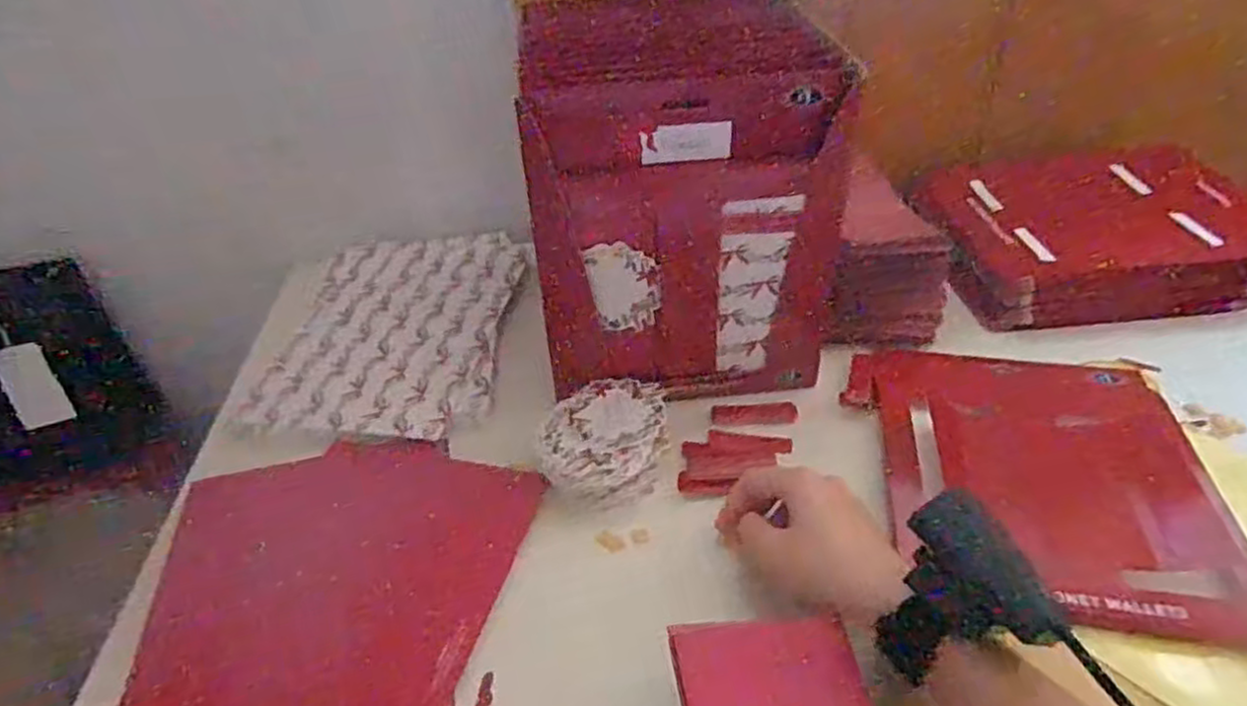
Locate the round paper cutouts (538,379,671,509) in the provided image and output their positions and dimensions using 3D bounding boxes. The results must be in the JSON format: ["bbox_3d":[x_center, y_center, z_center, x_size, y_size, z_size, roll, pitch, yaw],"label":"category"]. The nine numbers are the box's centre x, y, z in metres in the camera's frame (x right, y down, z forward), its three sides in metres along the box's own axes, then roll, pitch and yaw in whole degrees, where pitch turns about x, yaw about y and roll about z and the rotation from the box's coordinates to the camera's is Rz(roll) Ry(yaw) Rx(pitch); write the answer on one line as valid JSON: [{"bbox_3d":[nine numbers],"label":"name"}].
[{"bbox_3d":[-0.012,0.061,0.499,0.086,0.032,0.087,-3,37,2],"label":"round paper cutouts"}]

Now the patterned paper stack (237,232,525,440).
[{"bbox_3d":[-0.193,-0.028,0.632,0.183,0.012,0.274,-1,41,4],"label":"patterned paper stack"}]

